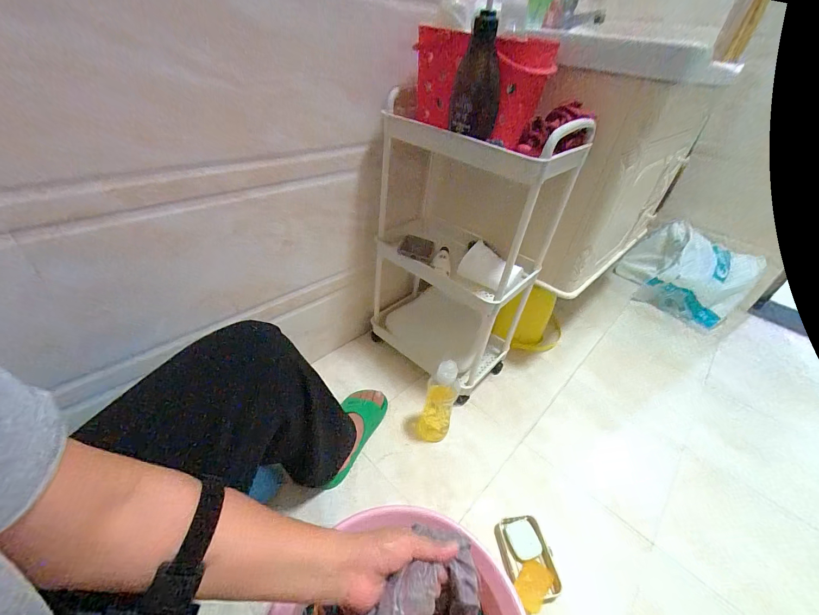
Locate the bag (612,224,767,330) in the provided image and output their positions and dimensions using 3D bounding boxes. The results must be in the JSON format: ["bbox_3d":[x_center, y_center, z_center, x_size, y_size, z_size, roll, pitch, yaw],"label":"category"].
[{"bbox_3d":[1.053,-0.138,1.343,0.174,0.275,0.413,-28,50,-37],"label":"bag"}]

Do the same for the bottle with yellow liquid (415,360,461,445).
[{"bbox_3d":[0.065,0.215,0.780,0.075,0.240,0.058,14,40,9],"label":"bottle with yellow liquid"}]

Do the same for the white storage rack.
[{"bbox_3d":[0.096,-0.135,0.865,0.410,0.607,0.253,33,45,29],"label":"white storage rack"}]

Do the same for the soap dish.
[{"bbox_3d":[0.221,0.470,0.650,0.087,0.031,0.133,0,40,-8],"label":"soap dish"}]

